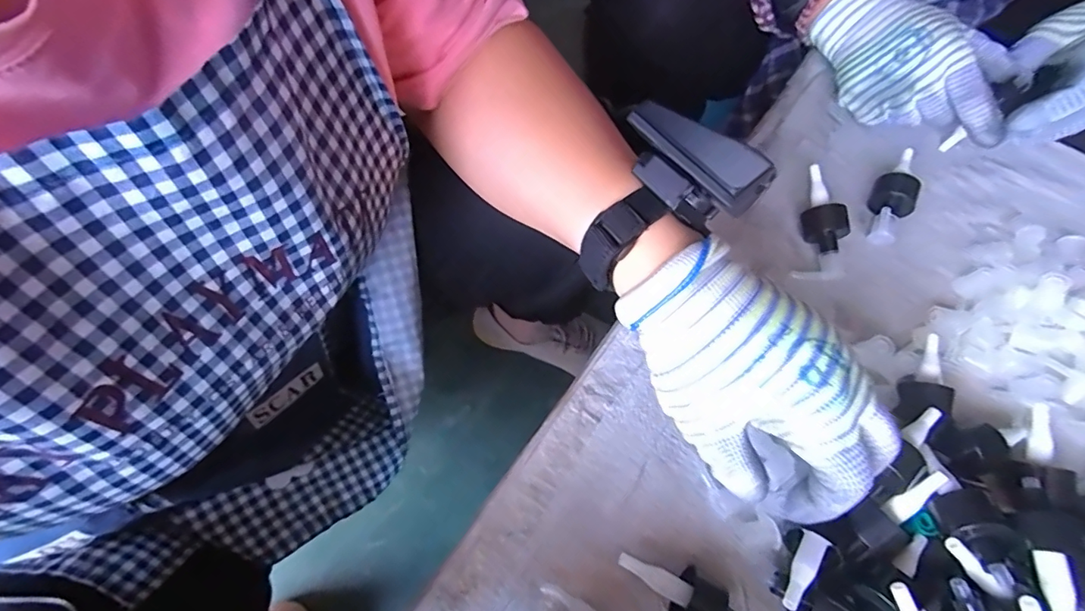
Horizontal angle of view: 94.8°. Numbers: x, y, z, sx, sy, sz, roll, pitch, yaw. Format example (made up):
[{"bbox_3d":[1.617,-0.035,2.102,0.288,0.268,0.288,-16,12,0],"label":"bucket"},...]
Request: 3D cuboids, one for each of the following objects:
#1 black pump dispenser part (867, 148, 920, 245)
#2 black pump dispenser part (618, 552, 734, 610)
[{"bbox_3d":[0.271,-0.084,0.384,0.031,0.034,0.076,38,69,8],"label":"black pump dispenser part"},{"bbox_3d":[0.076,0.159,0.278,0.070,0.020,0.028,33,70,13],"label":"black pump dispenser part"}]

